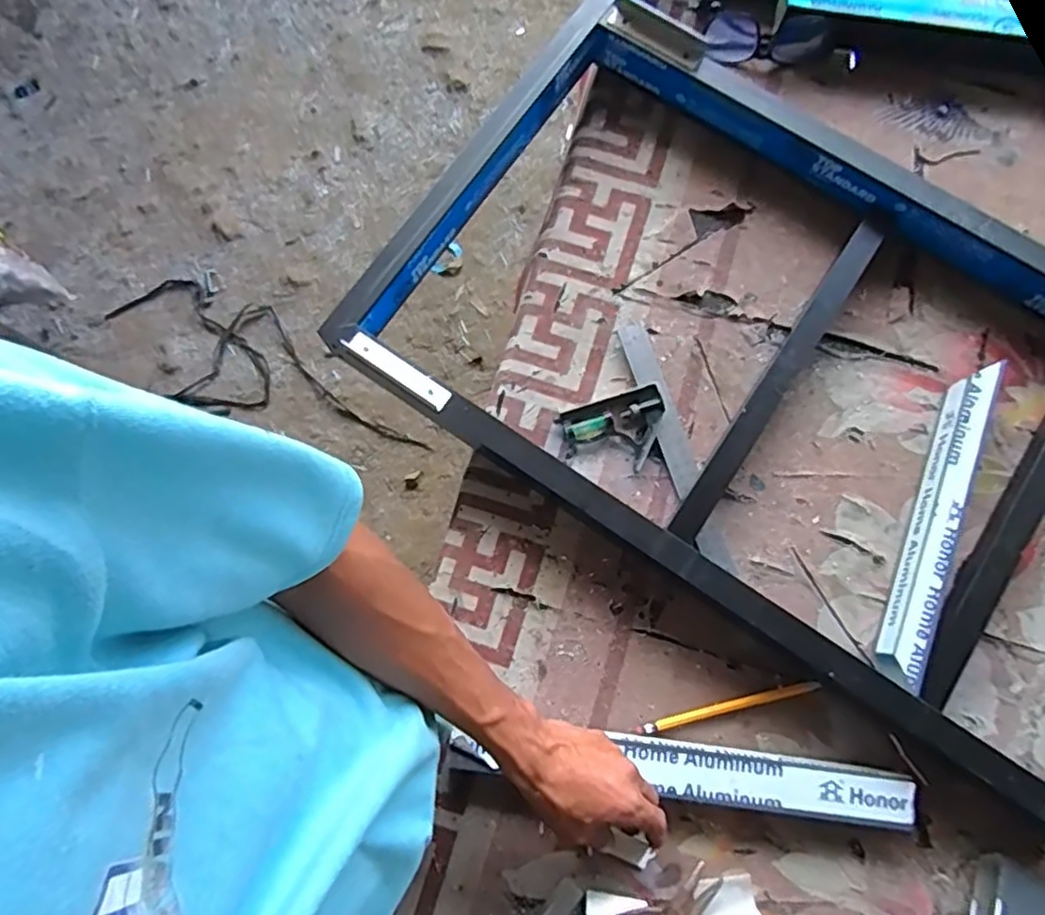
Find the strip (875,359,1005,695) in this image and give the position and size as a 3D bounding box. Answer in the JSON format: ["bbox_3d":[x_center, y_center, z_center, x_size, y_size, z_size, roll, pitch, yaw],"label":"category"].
[{"bbox_3d":[0.358,0.055,0.572,0.045,0.041,0.287,22,78,5],"label":"strip"}]

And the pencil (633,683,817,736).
[{"bbox_3d":[0.168,0.207,0.553,0.154,0.008,0.011,-13,78,-3],"label":"pencil"}]

